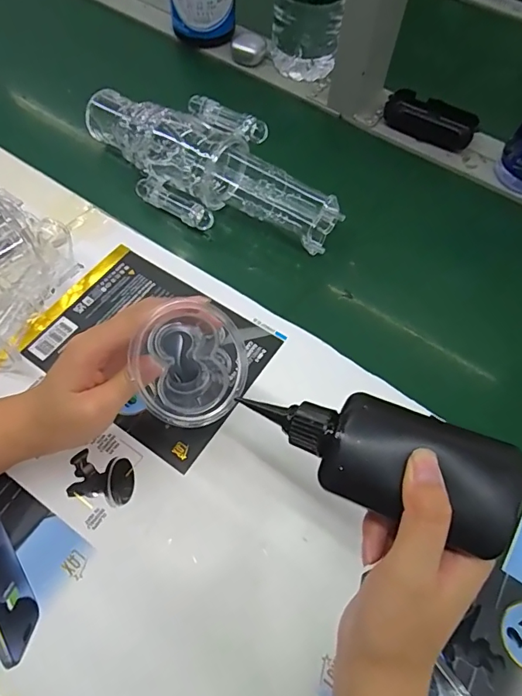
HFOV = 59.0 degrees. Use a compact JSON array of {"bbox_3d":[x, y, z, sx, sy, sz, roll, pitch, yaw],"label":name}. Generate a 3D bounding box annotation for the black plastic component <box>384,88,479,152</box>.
[{"bbox_3d":[0.211,-0.283,0.572,0.108,0.029,0.044,31,65,12],"label":"black plastic component"}]

